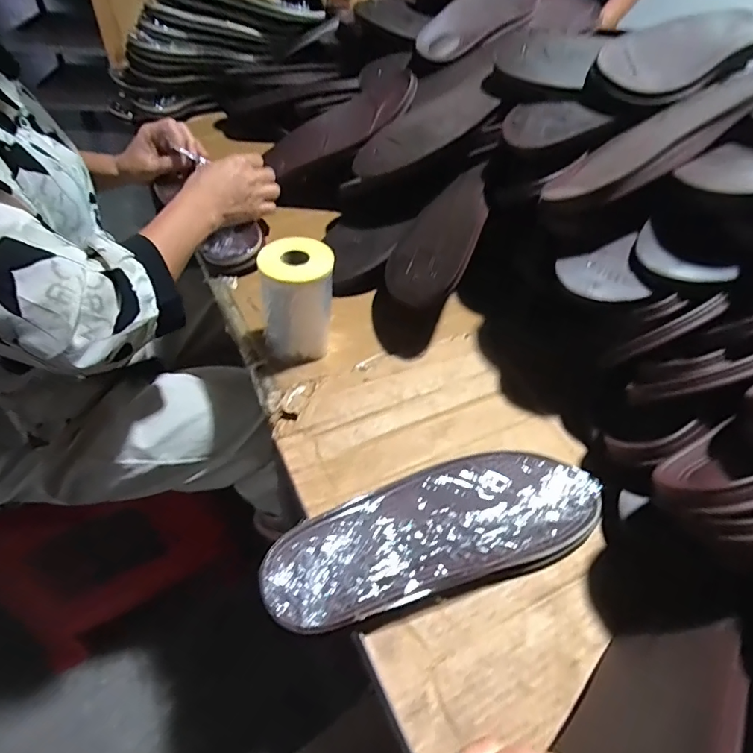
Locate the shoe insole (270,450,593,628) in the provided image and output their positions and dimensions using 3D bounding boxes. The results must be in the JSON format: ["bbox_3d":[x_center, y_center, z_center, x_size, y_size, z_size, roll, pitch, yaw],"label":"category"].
[{"bbox_3d":[0.048,0.114,0.378,0.265,0.037,0.103,-12,52,-16],"label":"shoe insole"}]

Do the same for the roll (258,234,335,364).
[{"bbox_3d":[-0.077,-0.074,0.469,0.066,0.105,0.058,-1,50,-7],"label":"roll"}]

